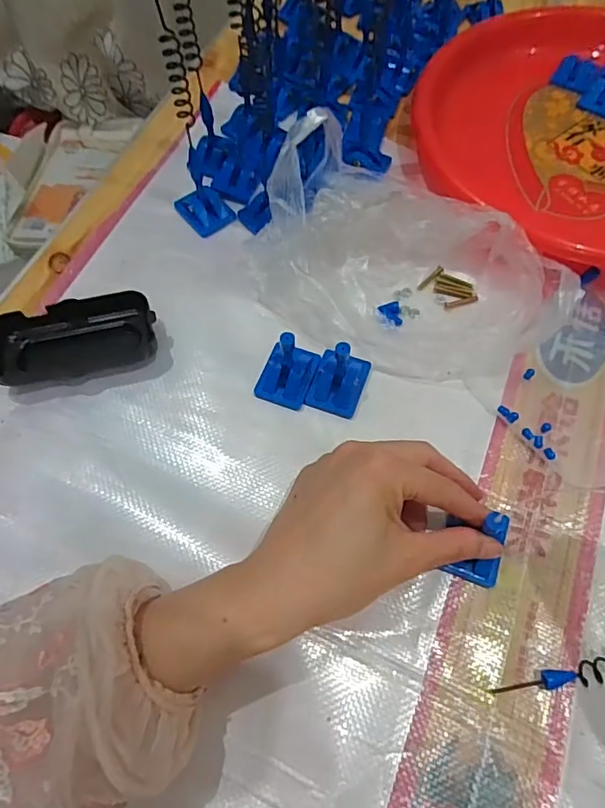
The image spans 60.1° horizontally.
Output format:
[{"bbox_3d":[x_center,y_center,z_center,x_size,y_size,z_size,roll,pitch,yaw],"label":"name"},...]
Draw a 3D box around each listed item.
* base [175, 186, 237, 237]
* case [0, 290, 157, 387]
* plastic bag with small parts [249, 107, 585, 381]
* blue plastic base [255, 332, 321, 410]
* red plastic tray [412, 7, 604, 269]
[{"bbox_3d":[-0.080,-0.159,0.419,0.033,0.016,0.042,-40,69,-16],"label":"base"},{"bbox_3d":[-0.158,-0.045,0.363,0.108,0.026,0.048,-11,64,-4],"label":"case"},{"bbox_3d":[0.073,-0.098,0.351,0.202,0.086,0.131,32,69,16],"label":"plastic bag with small parts"},{"bbox_3d":[-0.010,-0.026,0.342,0.034,0.046,0.040,18,66,10],"label":"blue plastic base"},{"bbox_3d":[0.246,-0.248,0.443,0.284,0.035,0.290,10,65,6],"label":"red plastic tray"}]

